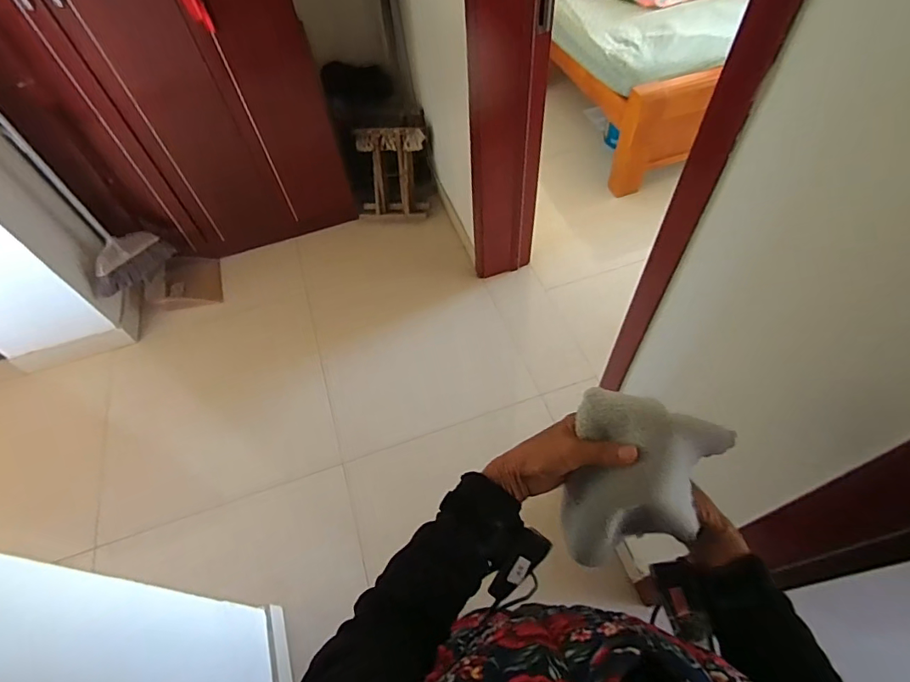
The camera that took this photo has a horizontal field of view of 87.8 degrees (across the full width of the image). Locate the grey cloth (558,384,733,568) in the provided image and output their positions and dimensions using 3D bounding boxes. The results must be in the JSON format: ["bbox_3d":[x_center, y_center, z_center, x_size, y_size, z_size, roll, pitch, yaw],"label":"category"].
[{"bbox_3d":[0.177,0.136,0.464,0.140,0.070,0.175,16,103,23],"label":"grey cloth"}]

